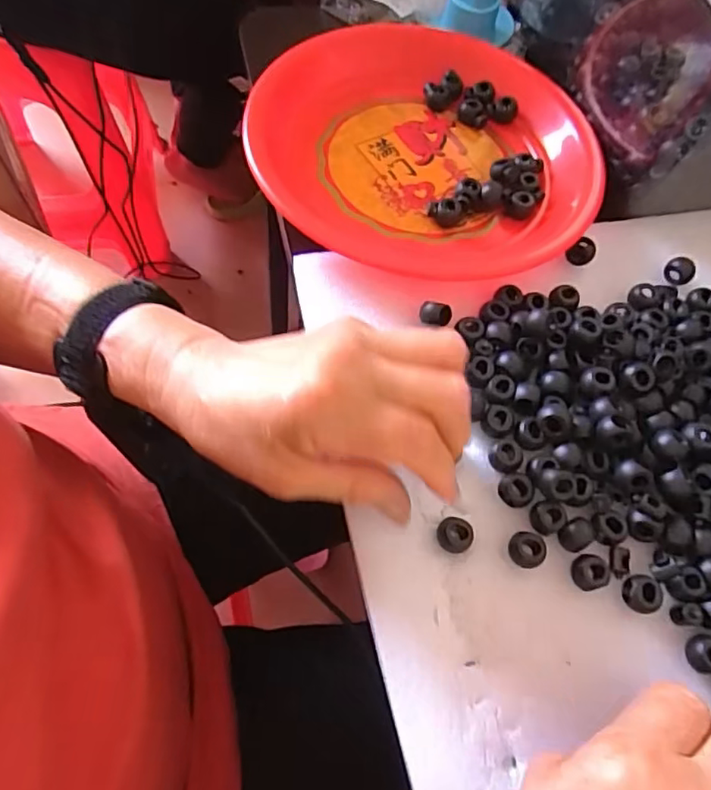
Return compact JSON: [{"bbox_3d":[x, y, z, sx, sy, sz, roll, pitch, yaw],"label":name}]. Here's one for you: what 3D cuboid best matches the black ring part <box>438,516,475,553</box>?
[{"bbox_3d":[0.049,0.070,0.284,0.017,0.012,0.016,2,69,0],"label":"black ring part"}]

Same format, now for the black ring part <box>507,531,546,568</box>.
[{"bbox_3d":[0.085,0.077,0.281,0.015,0.013,0.017,-13,70,-5],"label":"black ring part"}]

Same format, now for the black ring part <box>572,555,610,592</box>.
[{"bbox_3d":[0.115,0.086,0.276,0.016,0.013,0.015,0,69,0],"label":"black ring part"}]

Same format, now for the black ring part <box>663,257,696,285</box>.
[{"bbox_3d":[0.207,-0.079,0.364,0.015,0.014,0.017,-41,75,-14],"label":"black ring part"}]

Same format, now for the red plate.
[{"bbox_3d":[0.049,-0.164,0.377,0.217,0.042,0.221,0,69,0],"label":"red plate"}]

